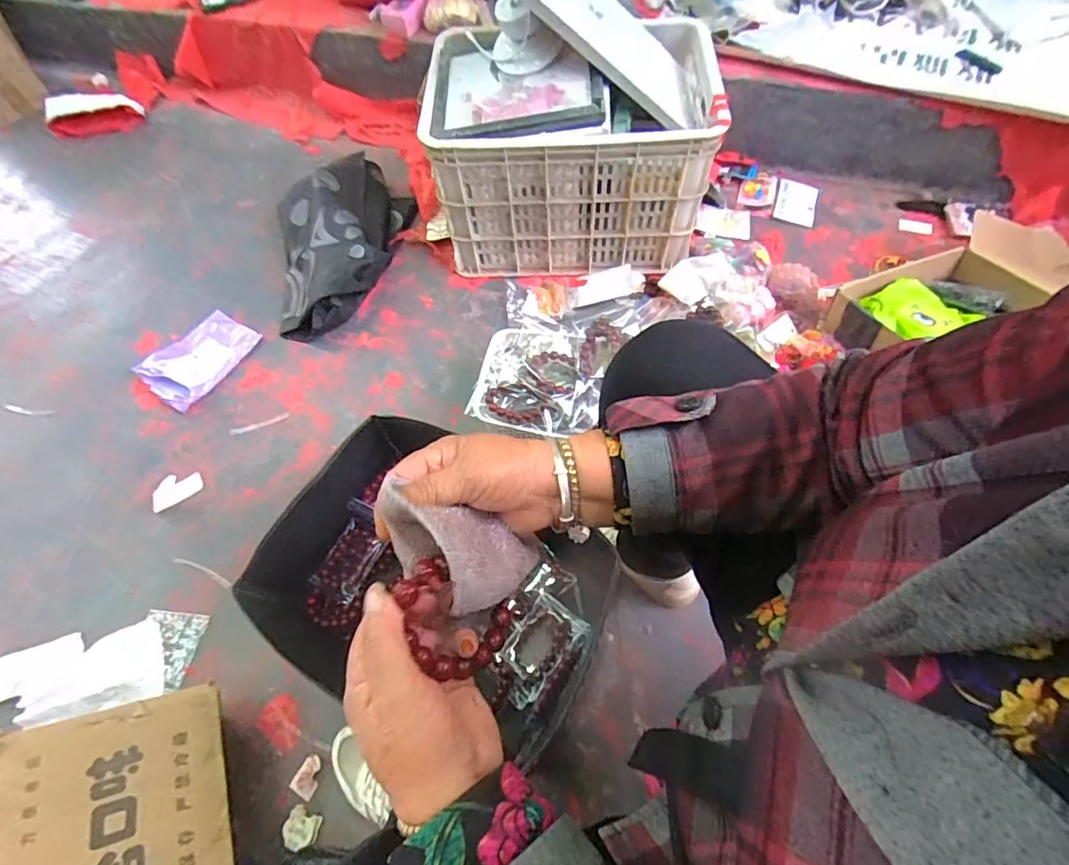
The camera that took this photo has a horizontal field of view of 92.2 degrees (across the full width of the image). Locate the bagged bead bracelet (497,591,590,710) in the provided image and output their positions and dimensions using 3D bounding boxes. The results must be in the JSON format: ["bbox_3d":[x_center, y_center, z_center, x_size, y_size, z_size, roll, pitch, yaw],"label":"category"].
[{"bbox_3d":[0.007,0.295,0.692,0.088,0.037,0.131,30,67,18],"label":"bagged bead bracelet"}]

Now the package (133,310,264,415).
[{"bbox_3d":[-0.664,-0.154,1.013,0.138,0.046,0.212,25,66,16],"label":"package"}]

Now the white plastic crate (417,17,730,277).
[{"bbox_3d":[0.067,-0.517,0.996,0.484,0.328,0.289,2,62,5],"label":"white plastic crate"}]

